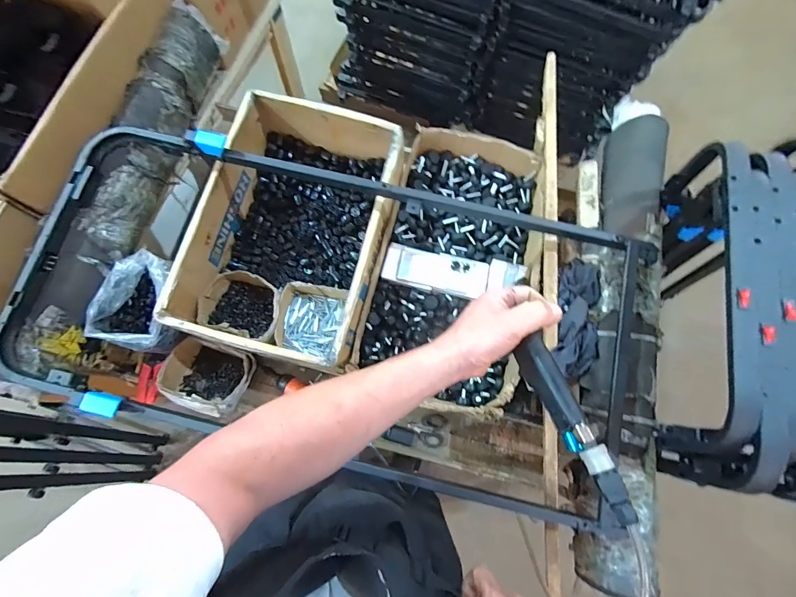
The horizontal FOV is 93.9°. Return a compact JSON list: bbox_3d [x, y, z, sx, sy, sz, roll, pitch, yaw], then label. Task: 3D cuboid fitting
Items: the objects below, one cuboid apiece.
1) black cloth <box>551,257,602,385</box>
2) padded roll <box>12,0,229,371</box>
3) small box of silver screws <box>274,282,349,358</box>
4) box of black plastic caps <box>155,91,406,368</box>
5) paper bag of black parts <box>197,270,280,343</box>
[{"bbox_3d":[0.335,0.032,0.689,0.087,0.048,0.231,18,76,4],"label":"black cloth"},{"bbox_3d":[-0.536,-0.255,0.760,0.132,0.114,0.818,10,75,2],"label":"padded roll"},{"bbox_3d":[-0.189,0.047,0.801,0.123,0.067,0.151,13,75,2],"label":"small box of silver screws"},{"bbox_3d":[-0.207,-0.148,0.804,0.357,0.159,0.540,14,76,3],"label":"box of black plastic caps"},{"bbox_3d":[-0.324,0.018,0.797,0.160,0.063,0.131,15,76,3],"label":"paper bag of black parts"}]

